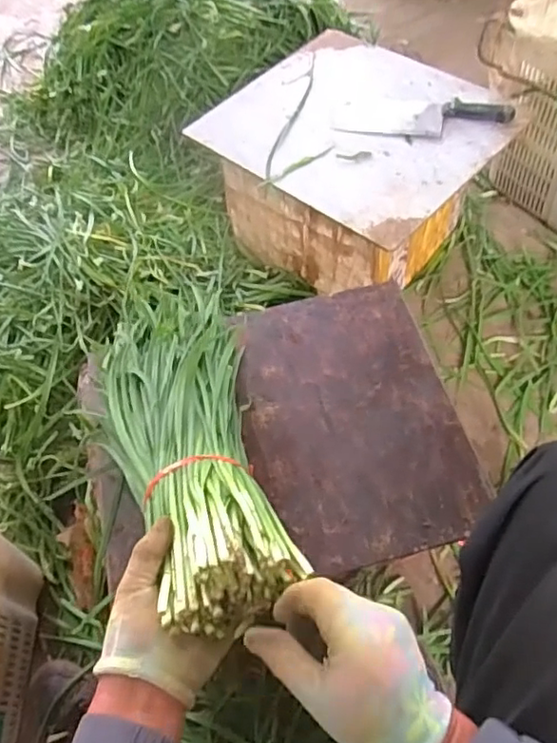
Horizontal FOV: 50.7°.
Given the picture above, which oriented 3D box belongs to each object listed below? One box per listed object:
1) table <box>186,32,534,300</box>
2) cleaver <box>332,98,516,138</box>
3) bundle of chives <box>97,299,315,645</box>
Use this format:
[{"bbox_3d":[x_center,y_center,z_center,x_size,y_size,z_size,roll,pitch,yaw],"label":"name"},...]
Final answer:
[{"bbox_3d":[0.137,-0.357,1.097,0.452,0.285,0.375,37,69,24],"label":"table"},{"bbox_3d":[0.232,-0.424,0.959,0.278,0.026,0.093,4,59,8],"label":"cleaver"},{"bbox_3d":[-0.095,0.050,0.628,0.156,0.066,0.478,-18,35,-7],"label":"bundle of chives"}]

